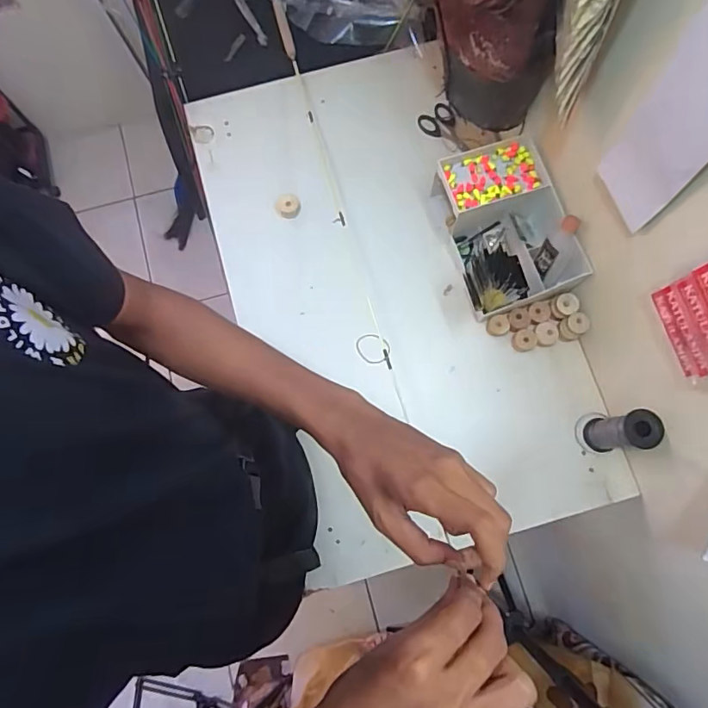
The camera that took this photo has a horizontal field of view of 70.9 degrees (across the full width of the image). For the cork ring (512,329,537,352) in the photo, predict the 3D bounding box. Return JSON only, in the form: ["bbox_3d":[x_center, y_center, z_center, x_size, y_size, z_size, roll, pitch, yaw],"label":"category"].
[{"bbox_3d":[0.255,-0.020,0.744,0.037,0.012,0.031,-9,77,-2],"label":"cork ring"}]

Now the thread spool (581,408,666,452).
[{"bbox_3d":[0.356,0.105,0.666,0.045,0.115,0.047,0,77,0],"label":"thread spool"}]

